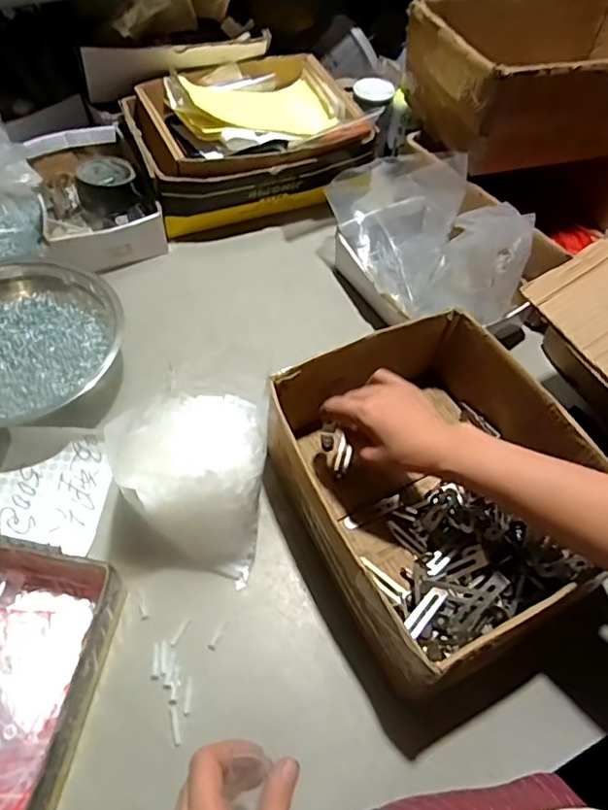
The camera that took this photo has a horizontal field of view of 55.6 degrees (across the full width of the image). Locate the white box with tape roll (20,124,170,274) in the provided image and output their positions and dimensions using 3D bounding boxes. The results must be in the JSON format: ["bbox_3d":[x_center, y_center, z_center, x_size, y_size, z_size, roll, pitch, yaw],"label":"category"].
[{"bbox_3d":[-0.314,-0.312,0.861,0.154,0.058,0.257,-20,59,-16],"label":"white box with tape roll"}]

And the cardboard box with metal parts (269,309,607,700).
[{"bbox_3d":[0.131,0.079,0.594,0.262,0.126,0.309,-25,61,-19],"label":"cardboard box with metal parts"}]

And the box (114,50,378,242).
[{"bbox_3d":[-0.088,-0.425,0.911,0.345,0.123,0.257,-13,58,-12],"label":"box"}]

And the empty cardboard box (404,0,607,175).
[{"bbox_3d":[0.335,-0.462,0.804,0.341,0.135,0.241,-15,58,-13],"label":"empty cardboard box"}]

